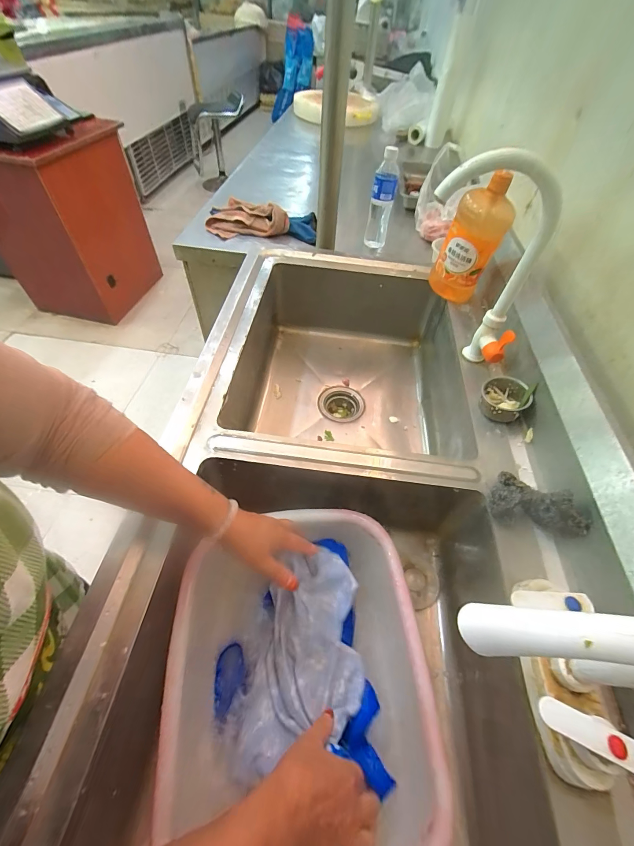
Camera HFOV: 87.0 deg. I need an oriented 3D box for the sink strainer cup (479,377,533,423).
[{"bbox_3d":[0.305,-0.040,0.548,0.070,0.041,0.069,2,53,-3],"label":"sink strainer cup"}]

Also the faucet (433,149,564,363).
[{"bbox_3d":[0.248,-0.227,0.519,0.178,0.306,0.058,19,54,10],"label":"faucet"}]

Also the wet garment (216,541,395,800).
[{"bbox_3d":[-0.035,0.323,0.463,0.205,0.063,0.270,-8,54,-8],"label":"wet garment"}]

